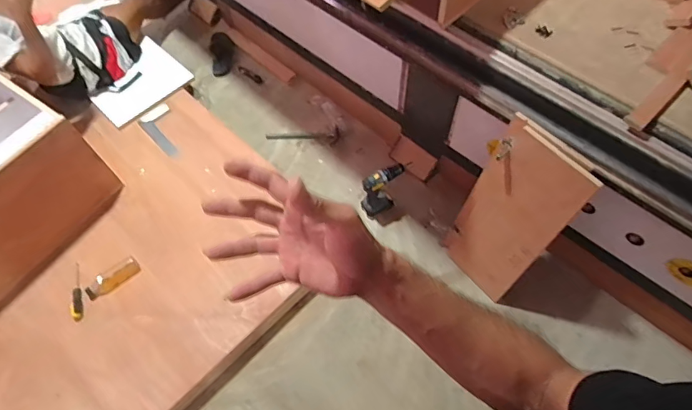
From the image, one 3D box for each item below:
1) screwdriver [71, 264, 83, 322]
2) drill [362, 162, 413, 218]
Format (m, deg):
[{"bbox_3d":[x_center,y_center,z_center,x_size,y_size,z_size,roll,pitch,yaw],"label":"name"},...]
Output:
[{"bbox_3d":[-0.938,0.297,1.579,0.038,0.026,0.220,-18,62,-7],"label":"screwdriver"},{"bbox_3d":[0.148,-0.062,1.728,0.176,0.237,0.084,-31,64,-14],"label":"drill"}]

